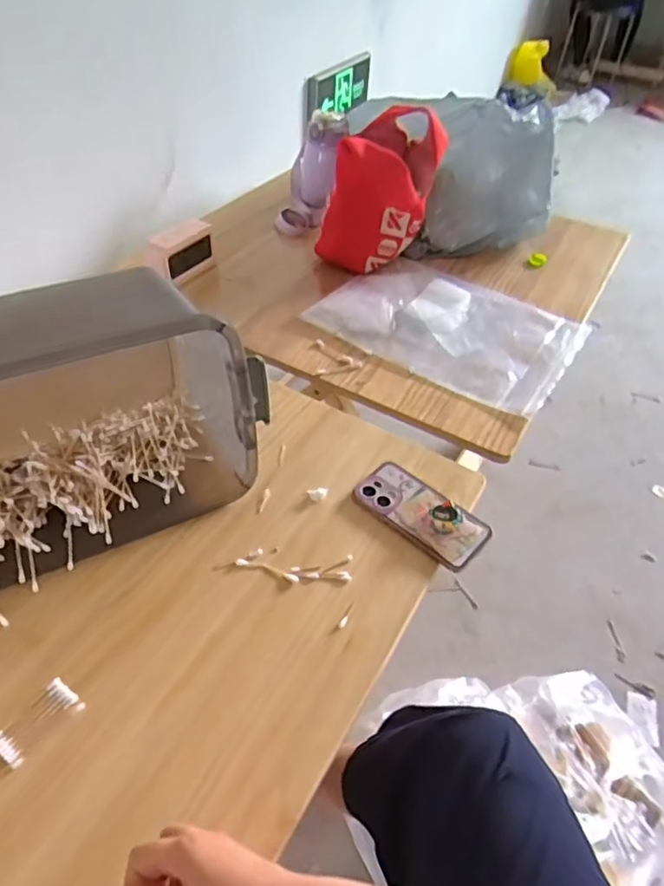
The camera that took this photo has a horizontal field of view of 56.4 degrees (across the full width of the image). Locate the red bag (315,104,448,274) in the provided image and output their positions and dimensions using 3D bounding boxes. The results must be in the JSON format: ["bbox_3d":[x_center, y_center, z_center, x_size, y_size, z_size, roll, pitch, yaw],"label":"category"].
[{"bbox_3d":[0.089,-0.459,1.131,0.183,0.226,0.221,15,46,12],"label":"red bag"}]

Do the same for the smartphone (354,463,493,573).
[{"bbox_3d":[0.107,0.081,0.746,0.163,0.020,0.080,36,54,29],"label":"smartphone"}]

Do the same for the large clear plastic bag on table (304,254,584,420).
[{"bbox_3d":[0.199,-0.204,1.039,0.398,0.021,0.286,30,51,25],"label":"large clear plastic bag on table"}]

